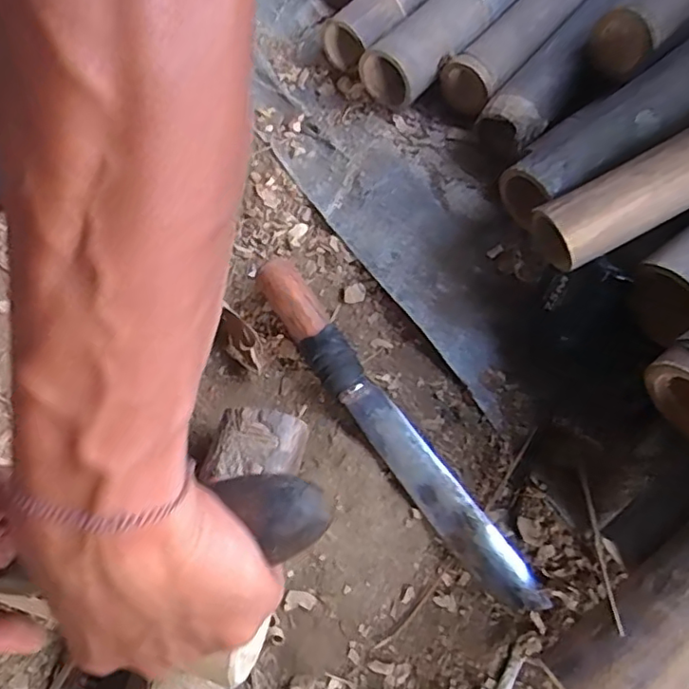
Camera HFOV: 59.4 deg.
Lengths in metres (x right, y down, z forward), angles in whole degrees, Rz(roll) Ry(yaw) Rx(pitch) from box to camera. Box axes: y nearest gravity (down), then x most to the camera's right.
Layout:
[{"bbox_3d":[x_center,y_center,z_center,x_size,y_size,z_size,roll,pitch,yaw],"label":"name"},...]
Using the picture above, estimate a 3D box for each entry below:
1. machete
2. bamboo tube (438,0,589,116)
[{"bbox_3d":[0.034,0.065,0.487,0.039,0.034,0.334,-34,71,-16],"label":"machete"},{"bbox_3d":[0.279,-0.426,0.696,0.062,0.056,0.499,38,70,14],"label":"bamboo tube"}]

